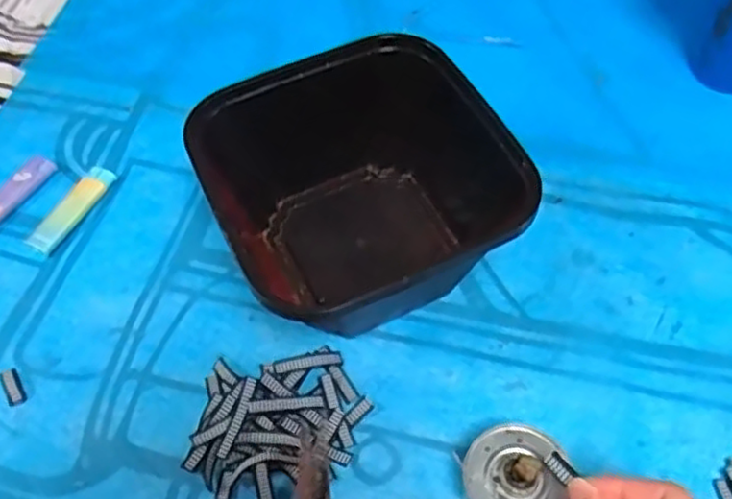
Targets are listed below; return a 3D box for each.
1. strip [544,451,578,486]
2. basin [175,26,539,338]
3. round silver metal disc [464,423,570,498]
[{"bbox_3d":[0.103,0.115,0.375,0.008,0.006,0.016,-31,60,-17],"label":"strip"},{"bbox_3d":[-0.008,-0.040,0.469,0.178,0.109,0.150,-19,58,-10],"label":"basin"},{"bbox_3d":[0.084,0.130,0.399,0.056,0.042,0.059,-12,57,-5],"label":"round silver metal disc"}]

